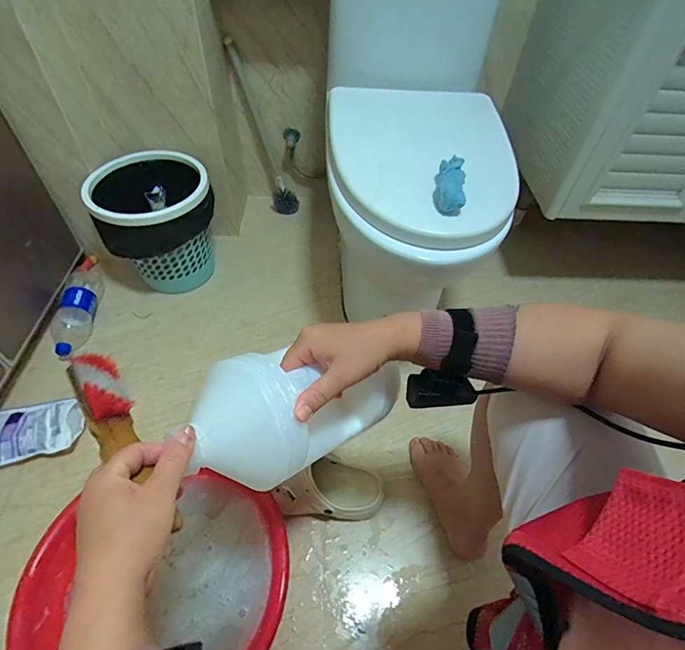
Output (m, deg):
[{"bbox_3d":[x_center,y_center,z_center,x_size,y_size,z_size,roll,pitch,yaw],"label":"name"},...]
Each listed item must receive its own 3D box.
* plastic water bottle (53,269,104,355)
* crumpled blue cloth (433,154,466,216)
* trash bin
[{"bbox_3d":[-0.653,-0.040,0.974,0.078,0.065,0.265,-7,53,-10],"label":"plastic water bottle"},{"bbox_3d":[0.177,-0.226,0.655,0.048,0.042,0.103,10,50,5],"label":"crumpled blue cloth"},{"bbox_3d":[-0.457,-0.254,1.014,0.262,0.296,0.216,-19,54,-18],"label":"trash bin"}]

